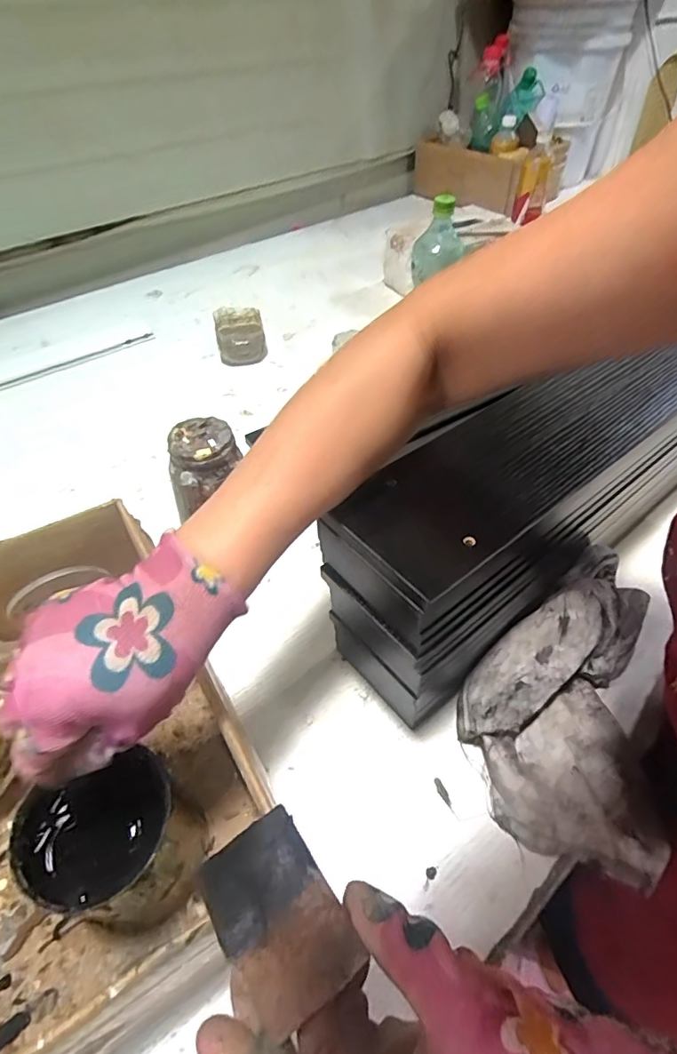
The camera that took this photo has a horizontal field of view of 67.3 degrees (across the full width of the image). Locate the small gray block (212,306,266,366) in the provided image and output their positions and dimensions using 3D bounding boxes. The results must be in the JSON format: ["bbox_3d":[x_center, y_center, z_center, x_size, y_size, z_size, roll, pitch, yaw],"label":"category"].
[{"bbox_3d":[-0.160,-0.312,0.837,0.078,0.057,0.101,-10,47,-8],"label":"small gray block"}]

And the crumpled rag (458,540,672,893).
[{"bbox_3d":[0.177,0.128,0.402,0.147,0.077,0.227,7,47,8],"label":"crumpled rag"}]

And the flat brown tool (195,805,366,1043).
[{"bbox_3d":[-0.025,0.160,0.210,0.046,0.009,0.067,-28,67,-19],"label":"flat brown tool"}]

